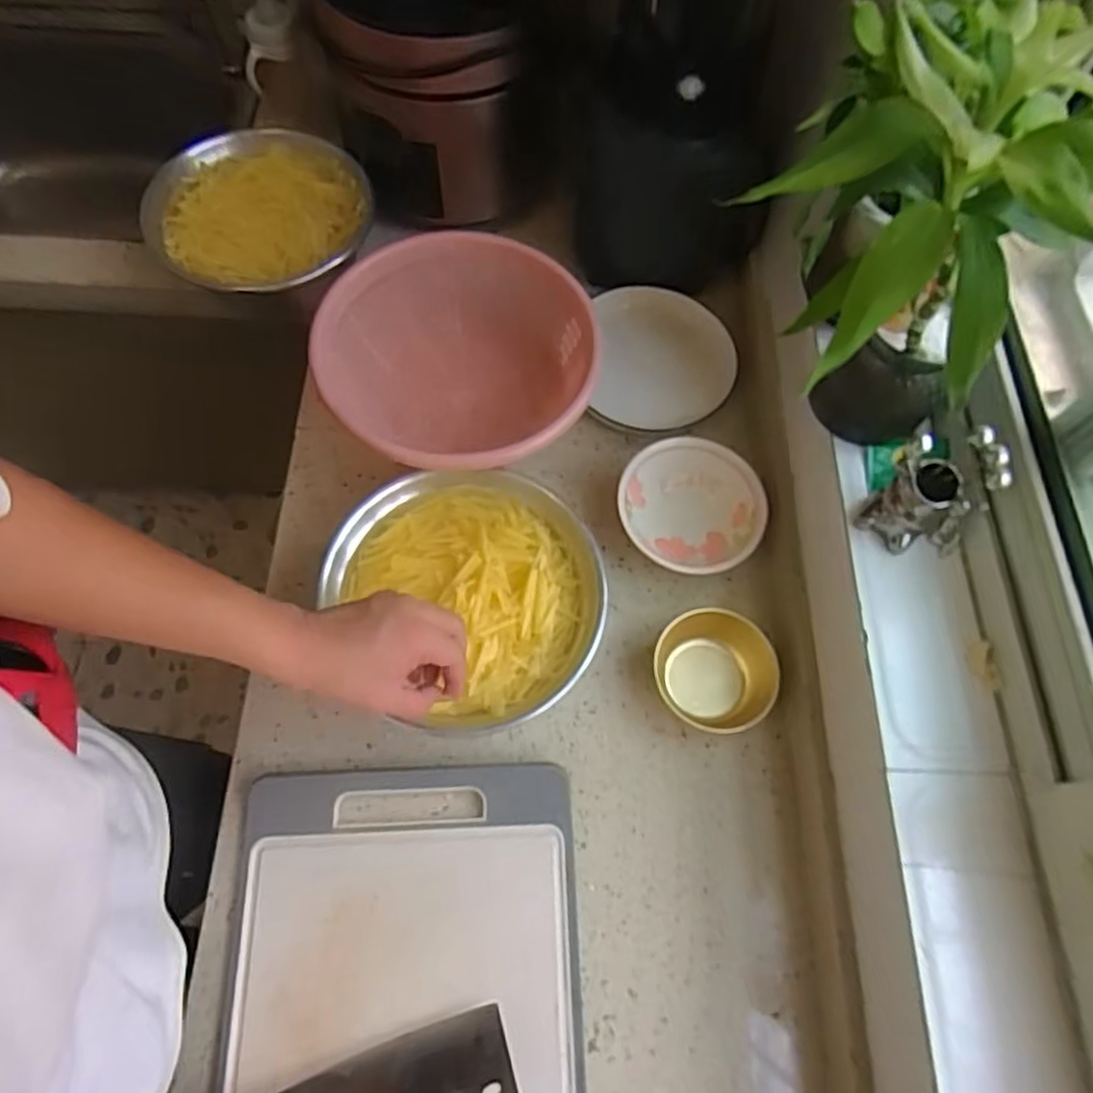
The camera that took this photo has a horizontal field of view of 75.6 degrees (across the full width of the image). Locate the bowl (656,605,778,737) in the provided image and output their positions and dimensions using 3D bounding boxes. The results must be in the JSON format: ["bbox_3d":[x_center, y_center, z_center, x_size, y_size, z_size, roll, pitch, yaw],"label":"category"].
[{"bbox_3d":[0.165,0.118,0.680,0.103,0.045,0.112,1,66,-3],"label":"bowl"}]

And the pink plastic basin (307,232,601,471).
[{"bbox_3d":[-0.085,-0.193,0.776,0.265,0.125,0.282,1,66,-3],"label":"pink plastic basin"}]

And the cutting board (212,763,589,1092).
[{"bbox_3d":[-0.112,0.398,0.555,0.282,0.020,0.419,-1,66,-4],"label":"cutting board"}]

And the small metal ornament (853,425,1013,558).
[{"bbox_3d":[0.308,-0.038,0.563,0.071,0.109,0.056,-5,67,-4],"label":"small metal ornament"}]

